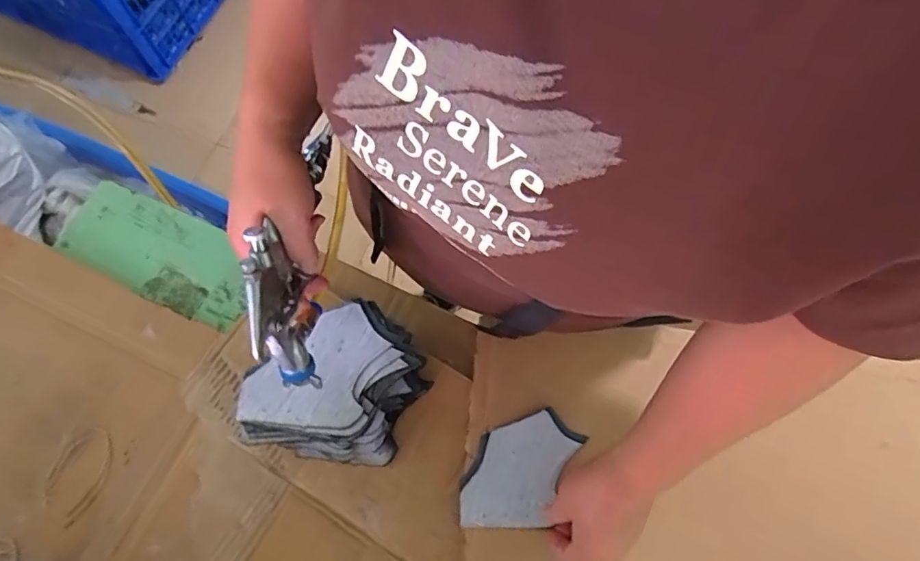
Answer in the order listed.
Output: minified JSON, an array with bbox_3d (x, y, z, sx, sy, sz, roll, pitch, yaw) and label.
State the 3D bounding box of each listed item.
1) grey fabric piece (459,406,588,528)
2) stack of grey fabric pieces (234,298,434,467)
[{"bbox_3d":[0.057,0.188,0.537,0.087,0.009,0.128,28,70,8],"label":"grey fabric piece"},{"bbox_3d":[-0.113,0.104,0.520,0.137,0.110,0.152,27,69,8],"label":"stack of grey fabric pieces"}]

